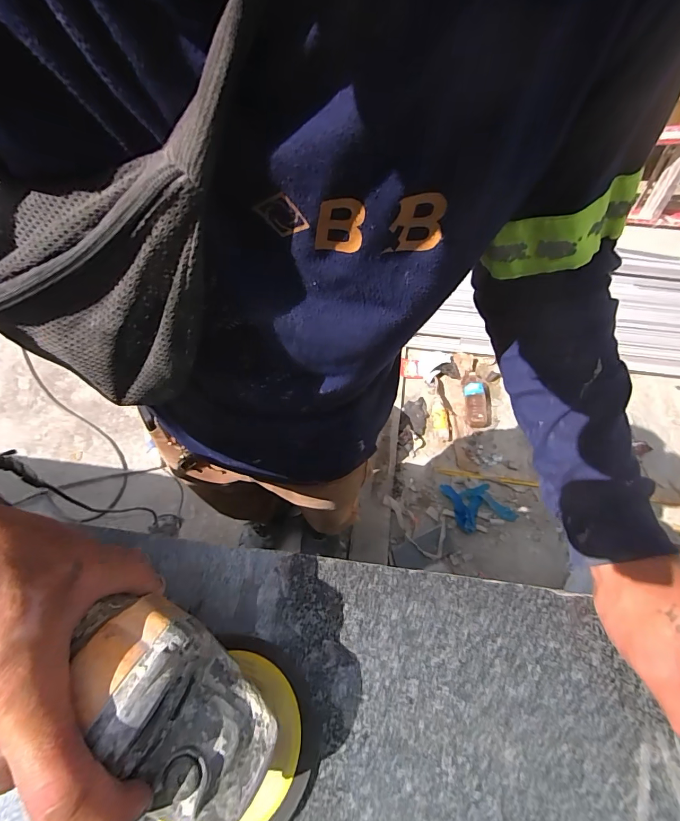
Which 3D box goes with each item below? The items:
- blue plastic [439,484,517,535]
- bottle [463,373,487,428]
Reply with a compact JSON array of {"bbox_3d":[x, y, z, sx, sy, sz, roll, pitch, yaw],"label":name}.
[{"bbox_3d":[0.508,0.335,1.465,0.215,0.027,0.189,-15,61,-8],"label":"blue plastic"},{"bbox_3d":[0.572,-0.044,1.689,0.093,0.071,0.259,4,60,3],"label":"bottle"}]

